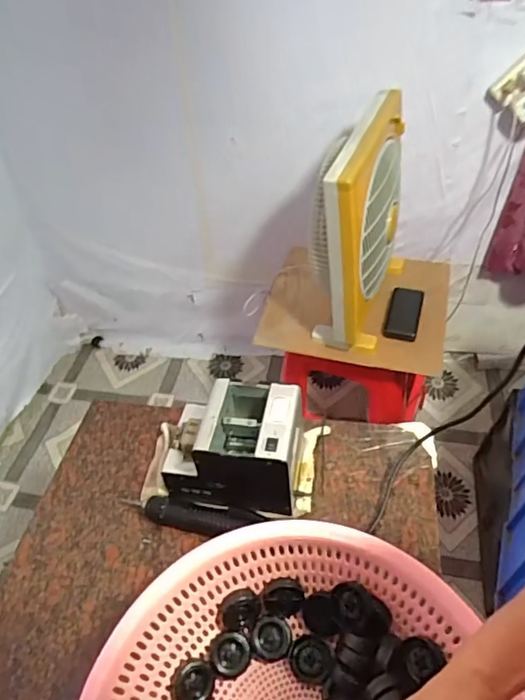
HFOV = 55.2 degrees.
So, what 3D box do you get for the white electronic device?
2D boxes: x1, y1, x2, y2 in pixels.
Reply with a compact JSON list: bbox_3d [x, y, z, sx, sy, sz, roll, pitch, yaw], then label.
[{"bbox_3d":[-0.039,0.131,0.710,0.181,0.128,0.129,4,45,8],"label":"white electronic device"}]

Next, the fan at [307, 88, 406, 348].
[{"bbox_3d":[0.210,-0.252,1.057,0.140,0.404,0.370,11,46,14],"label":"fan"}]

